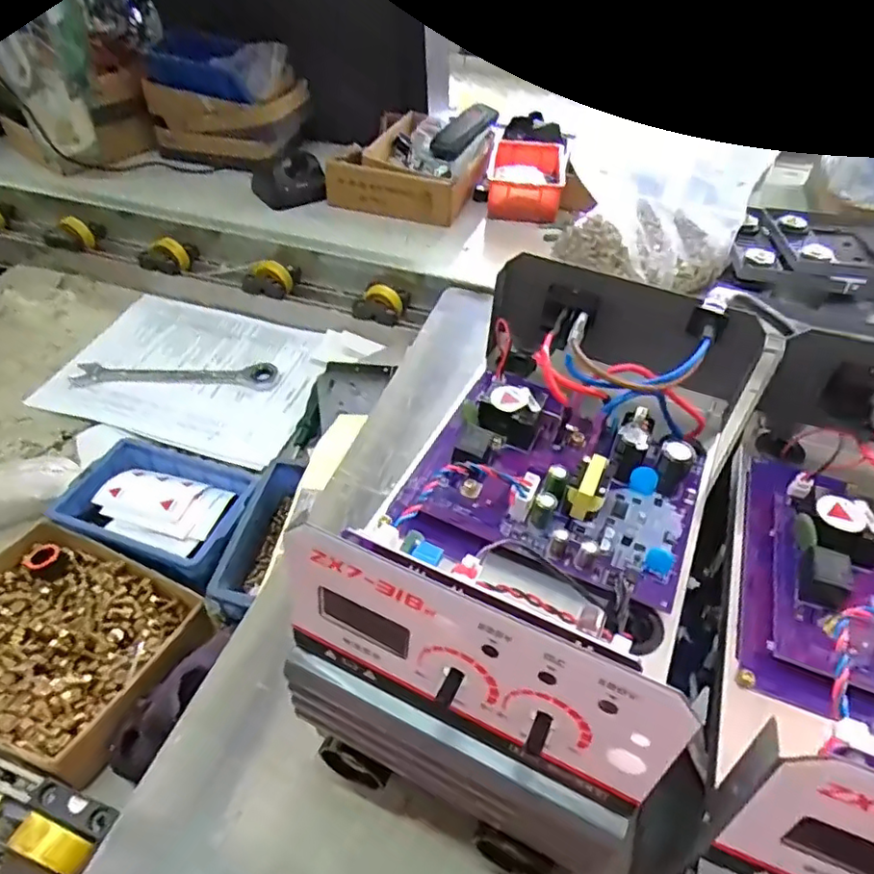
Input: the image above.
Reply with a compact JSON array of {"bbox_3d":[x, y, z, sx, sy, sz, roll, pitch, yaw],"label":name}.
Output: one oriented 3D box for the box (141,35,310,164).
[{"bbox_3d":[-0.301,-0.475,0.864,0.199,0.128,0.139,8,44,7],"label":"box"}]

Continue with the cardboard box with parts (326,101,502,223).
[{"bbox_3d":[-0.023,-0.386,0.848,0.180,0.071,0.221,16,47,13],"label":"cardboard box with parts"}]

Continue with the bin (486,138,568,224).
[{"bbox_3d":[0.121,-0.349,0.825,0.101,0.051,0.158,8,46,6],"label":"bin"}]

